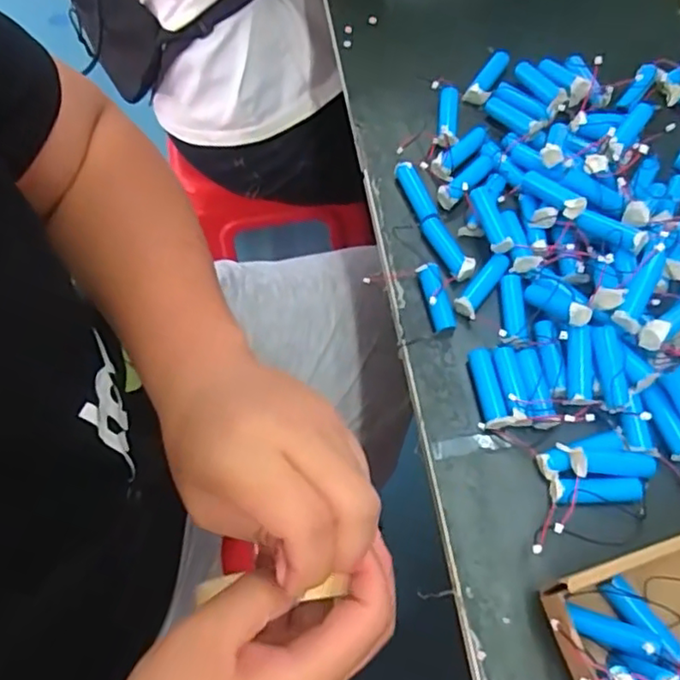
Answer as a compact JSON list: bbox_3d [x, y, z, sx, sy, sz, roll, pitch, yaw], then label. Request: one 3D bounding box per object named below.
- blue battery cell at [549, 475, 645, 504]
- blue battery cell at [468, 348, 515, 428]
[{"bbox_3d":[0.152,0.089,0.370,0.053,0.016,0.014,-2,66,2],"label":"blue battery cell"},{"bbox_3d":[0.095,0.030,0.400,0.016,0.015,0.055,-9,66,-1],"label":"blue battery cell"}]

